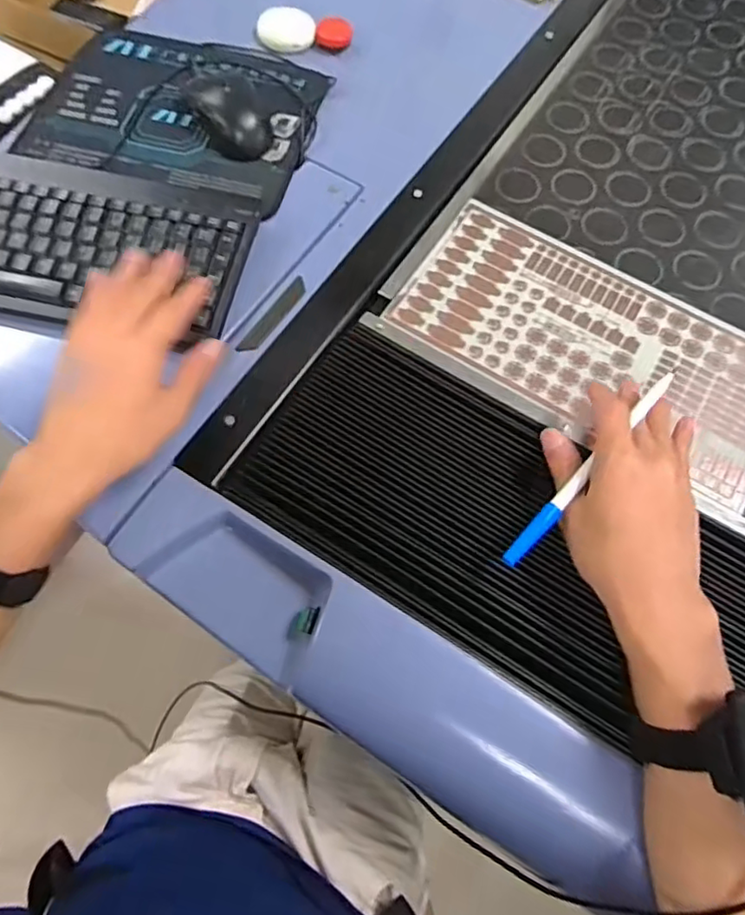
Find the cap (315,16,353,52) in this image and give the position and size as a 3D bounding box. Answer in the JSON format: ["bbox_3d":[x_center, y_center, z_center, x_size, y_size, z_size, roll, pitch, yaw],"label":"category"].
[{"bbox_3d":[-0.042,-0.471,0.673,0.039,0.017,0.039,1,68,-2],"label":"cap"}]

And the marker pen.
[{"bbox_3d":[0.144,0.003,0.393,0.012,0.007,0.177,41,79,13],"label":"marker pen"}]

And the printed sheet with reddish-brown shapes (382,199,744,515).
[{"bbox_3d":[0.181,-0.099,0.501,0.308,0.007,0.154,32,70,11],"label":"printed sheet with reddish-brown shapes"}]

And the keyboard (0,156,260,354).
[{"bbox_3d":[-0.250,-0.174,0.500,0.285,0.030,0.139,13,68,3],"label":"keyboard"}]

